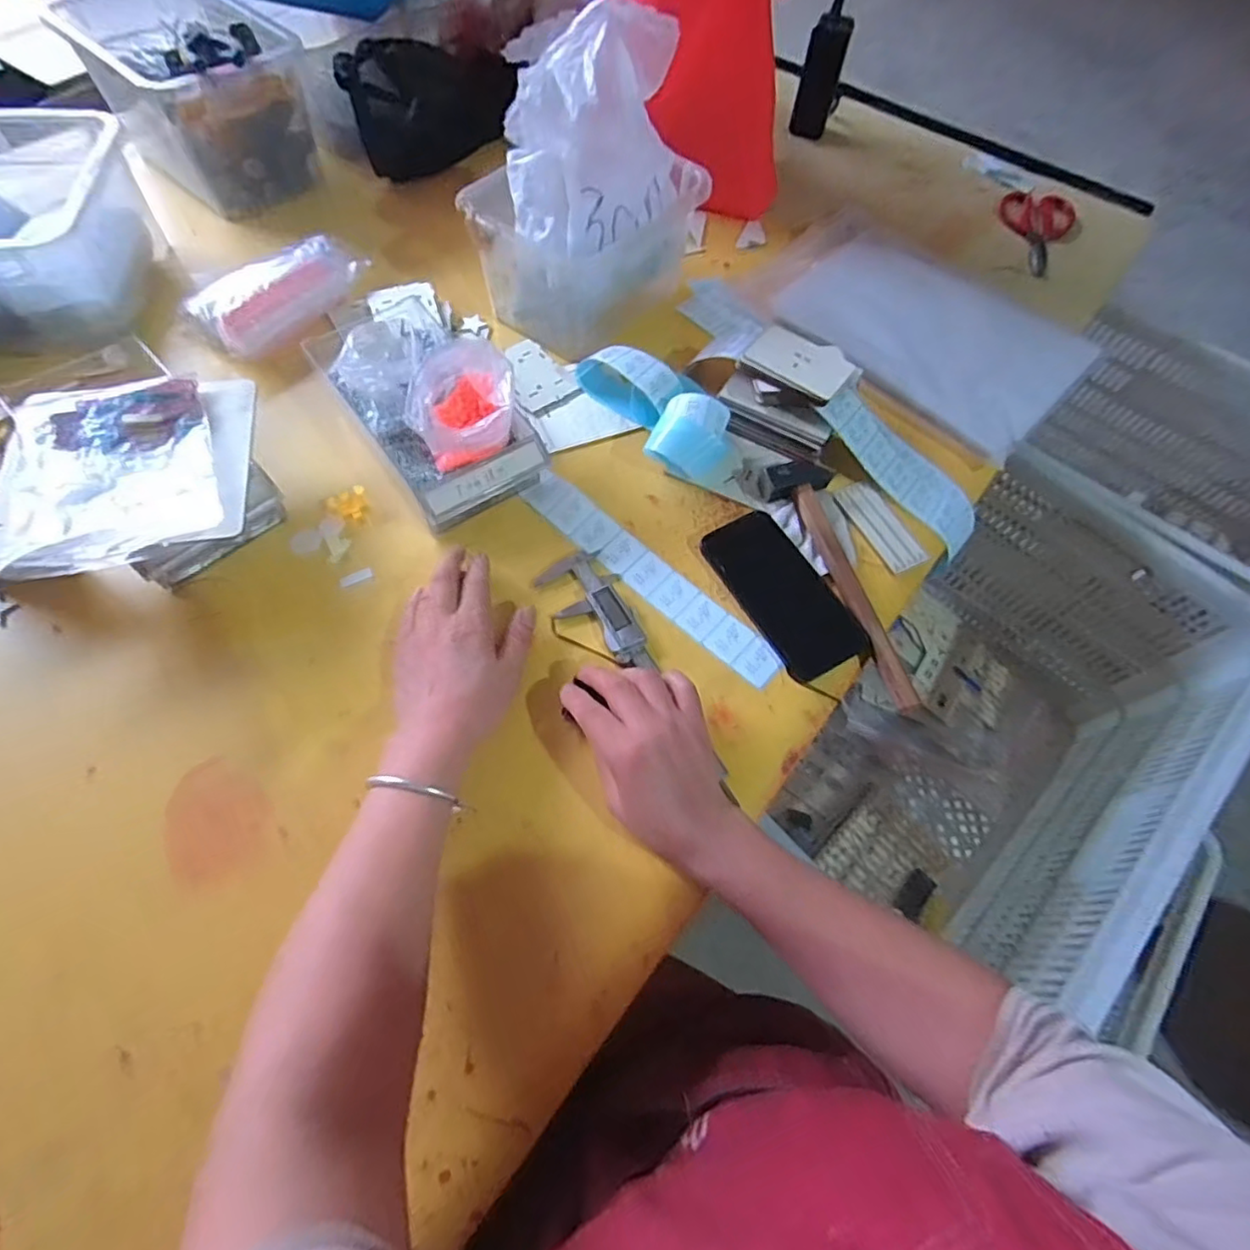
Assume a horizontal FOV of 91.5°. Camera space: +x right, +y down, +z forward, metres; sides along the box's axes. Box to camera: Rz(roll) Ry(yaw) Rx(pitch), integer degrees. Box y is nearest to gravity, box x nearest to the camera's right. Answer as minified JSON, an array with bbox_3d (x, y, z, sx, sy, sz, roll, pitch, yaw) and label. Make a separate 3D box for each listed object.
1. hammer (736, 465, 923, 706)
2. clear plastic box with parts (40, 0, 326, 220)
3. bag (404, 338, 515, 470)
[{"bbox_3d":[0.191,-0.054,0.550,0.081,0.029,0.267,-12,64,-10],"label":"hammer"},{"bbox_3d":[-0.525,-0.669,0.765,0.289,0.141,0.209,42,68,17],"label":"clear plastic box with parts"},{"bbox_3d":[-0.140,-0.194,0.532,0.090,0.072,0.089,-7,63,-7],"label":"bag"}]

